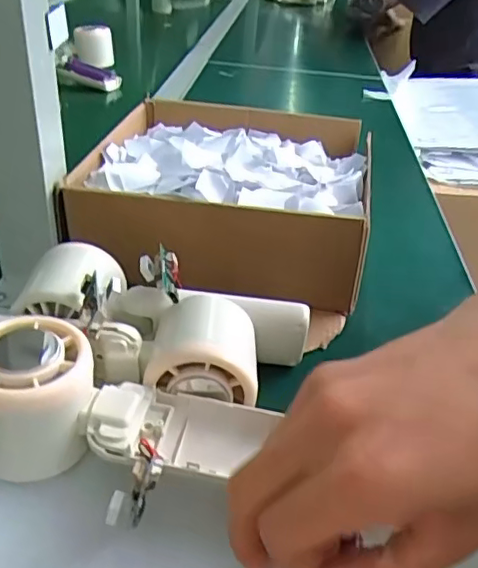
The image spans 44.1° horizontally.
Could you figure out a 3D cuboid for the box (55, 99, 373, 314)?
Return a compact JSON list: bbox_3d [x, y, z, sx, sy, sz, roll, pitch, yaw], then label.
[{"bbox_3d":[-0.009,-0.080,0.467,0.215,0.068,0.215,8,32,8],"label":"box"}]

